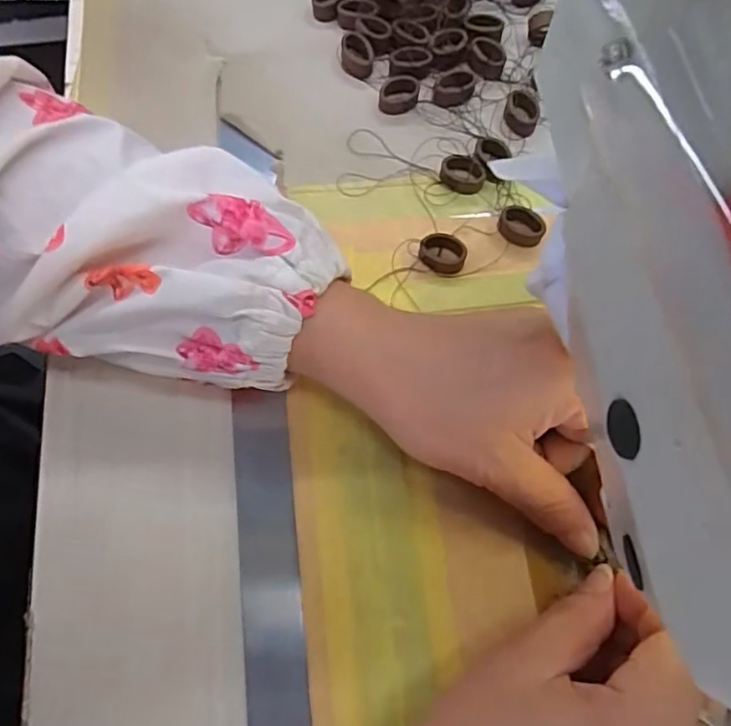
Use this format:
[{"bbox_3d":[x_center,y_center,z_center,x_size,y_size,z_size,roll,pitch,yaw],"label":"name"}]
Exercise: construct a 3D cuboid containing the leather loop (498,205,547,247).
[{"bbox_3d":[0.071,-0.062,0.278,0.021,0.009,0.013,31,73,10],"label":"leather loop"}]

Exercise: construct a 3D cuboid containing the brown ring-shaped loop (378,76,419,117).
[{"bbox_3d":[0.017,-0.132,0.303,0.018,0.008,0.018,12,70,4],"label":"brown ring-shaped loop"}]

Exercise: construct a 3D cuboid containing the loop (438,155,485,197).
[{"bbox_3d":[0.046,-0.089,0.287,0.020,0.008,0.014,11,70,3],"label":"loop"}]

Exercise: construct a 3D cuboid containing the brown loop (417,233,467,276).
[{"bbox_3d":[0.034,-0.049,0.274,0.020,0.011,0.015,19,71,6],"label":"brown loop"}]

